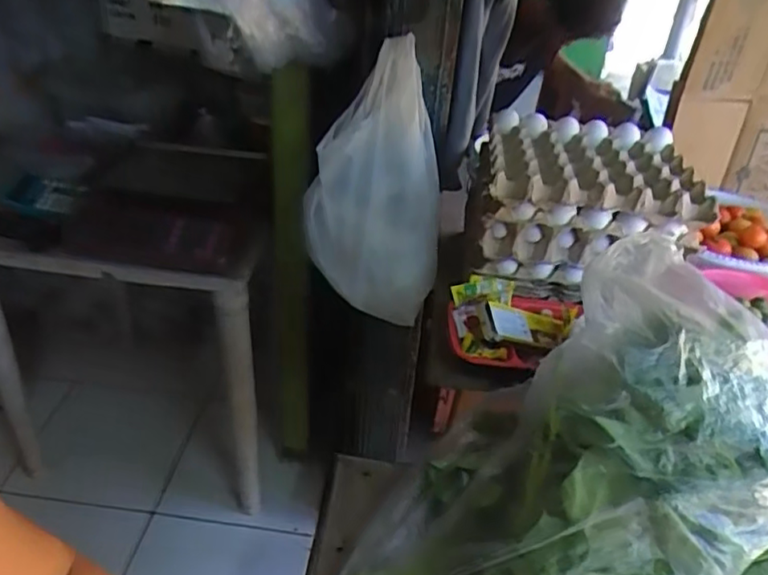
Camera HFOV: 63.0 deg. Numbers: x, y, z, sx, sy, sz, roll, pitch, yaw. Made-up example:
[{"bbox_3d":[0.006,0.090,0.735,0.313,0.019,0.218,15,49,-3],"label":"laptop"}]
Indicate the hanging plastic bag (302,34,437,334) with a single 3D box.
[{"bbox_3d":[-0.017,-0.152,0.957,0.209,0.428,0.155,0,14,-6],"label":"hanging plastic bag"}]

